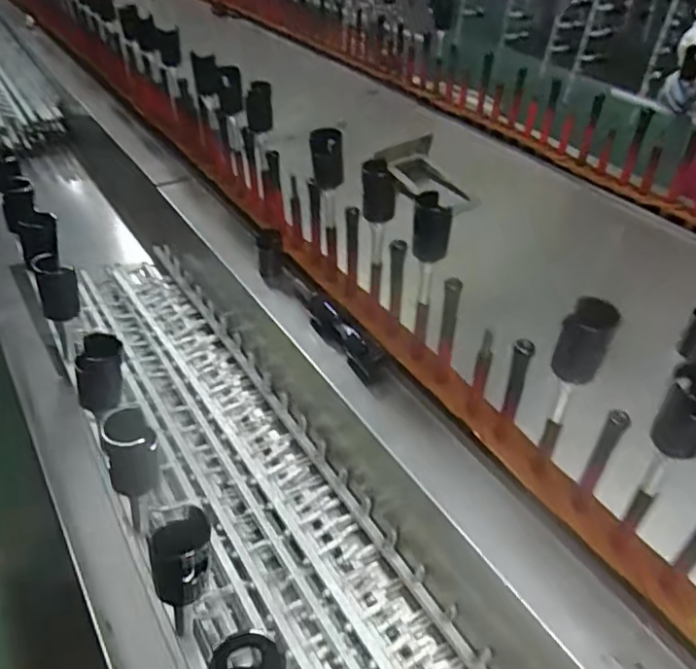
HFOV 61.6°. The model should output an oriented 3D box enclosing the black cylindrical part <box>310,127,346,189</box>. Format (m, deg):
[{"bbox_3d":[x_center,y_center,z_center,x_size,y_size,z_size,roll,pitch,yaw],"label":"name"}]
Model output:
[{"bbox_3d":[-0.028,-0.236,0.792,0.041,0.086,0.048,-5,41,-5],"label":"black cylindrical part"}]

